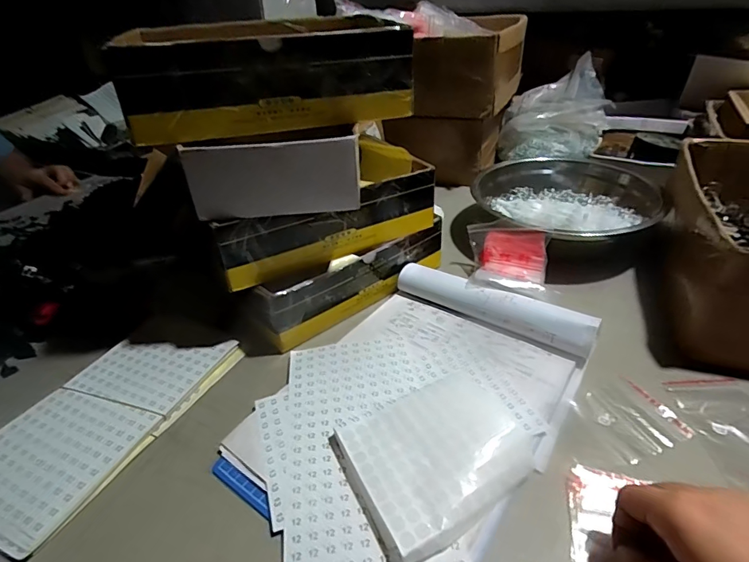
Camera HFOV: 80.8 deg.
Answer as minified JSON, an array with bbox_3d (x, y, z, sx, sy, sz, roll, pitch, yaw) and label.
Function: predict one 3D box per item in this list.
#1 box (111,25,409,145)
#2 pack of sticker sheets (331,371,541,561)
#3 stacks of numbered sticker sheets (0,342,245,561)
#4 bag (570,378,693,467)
[{"bbox_3d":[-0.109,-0.209,0.433,0.246,0.081,0.179,-14,36,-15],"label":"box"},{"bbox_3d":[0.053,0.129,0.350,0.149,0.023,0.117,-21,38,-23],"label":"pack of sticker sheets"},{"bbox_3d":[-0.251,0.126,0.413,0.119,0.027,0.229,13,38,23],"label":"stacks of numbered sticker sheets"},{"bbox_3d":[0.223,0.121,0.388,0.076,0.005,0.071,-17,37,-18],"label":"bag"}]

